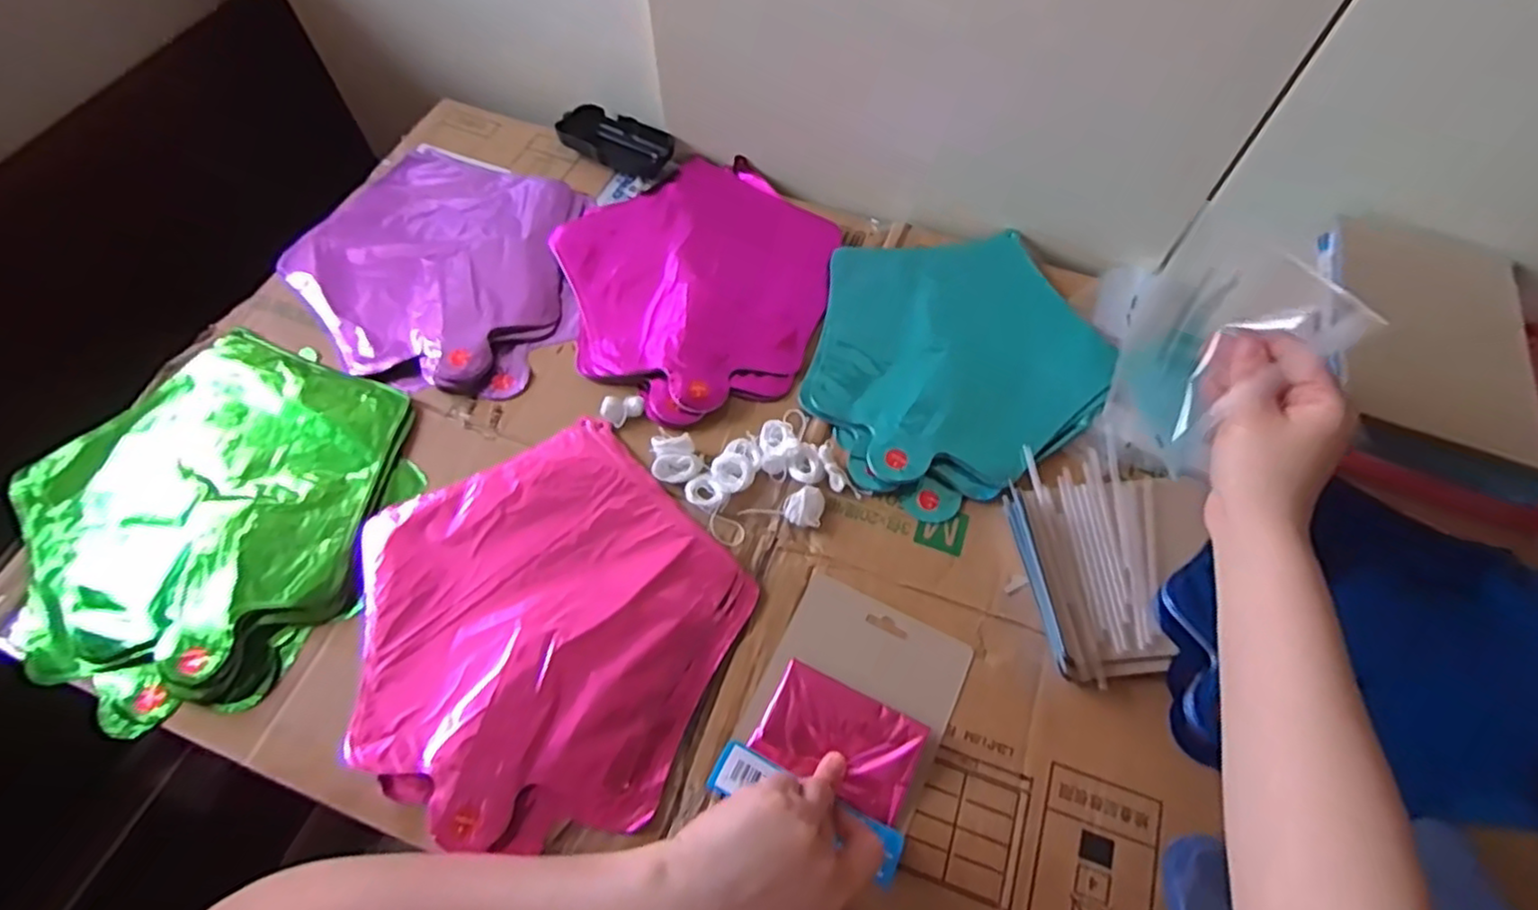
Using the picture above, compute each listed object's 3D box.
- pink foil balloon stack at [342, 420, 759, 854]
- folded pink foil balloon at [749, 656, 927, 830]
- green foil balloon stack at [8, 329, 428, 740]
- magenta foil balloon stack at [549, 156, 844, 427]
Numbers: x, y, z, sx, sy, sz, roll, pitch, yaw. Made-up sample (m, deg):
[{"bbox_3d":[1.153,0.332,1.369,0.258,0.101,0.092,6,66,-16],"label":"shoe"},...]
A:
[{"bbox_3d":[-0.147,0.106,0.459,0.230,0.023,0.248,-41,72,-18],"label":"pink foil balloon stack"},{"bbox_3d":[0.043,0.173,0.439,0.093,0.016,0.059,26,67,11],"label":"folded pink foil balloon"},{"bbox_3d":[-0.383,0.037,0.491,0.243,0.022,0.250,24,67,10],"label":"green foil balloon stack"},{"bbox_3d":[-0.053,-0.148,0.599,0.225,0.026,0.254,-14,66,-8],"label":"magenta foil balloon stack"}]

